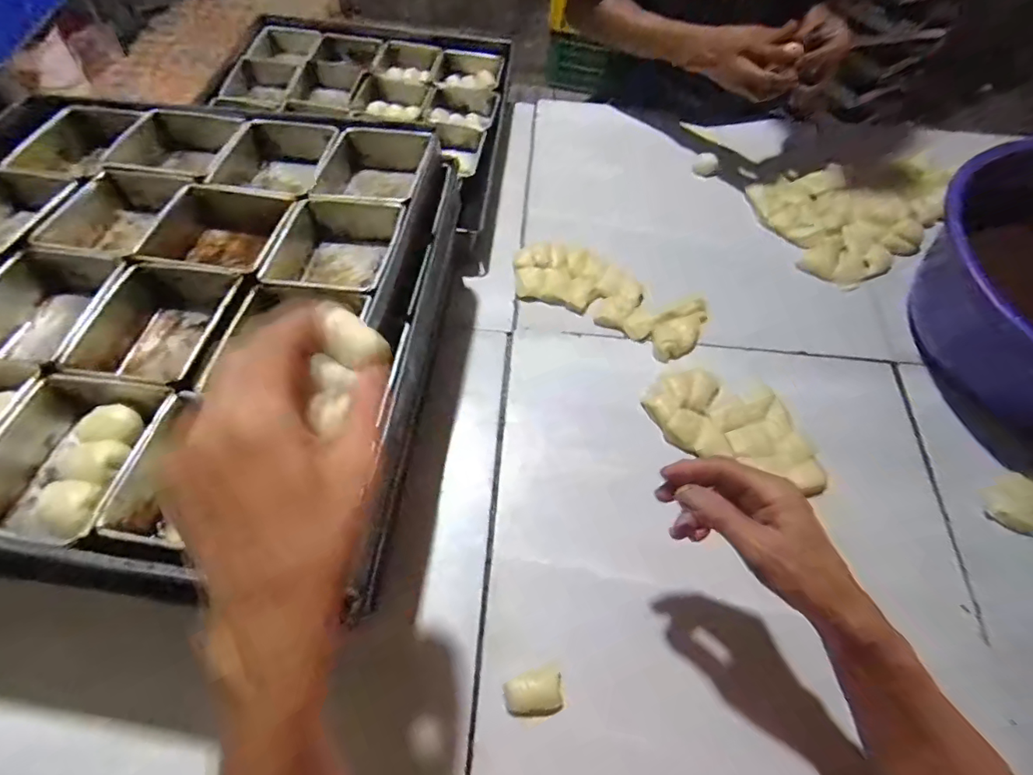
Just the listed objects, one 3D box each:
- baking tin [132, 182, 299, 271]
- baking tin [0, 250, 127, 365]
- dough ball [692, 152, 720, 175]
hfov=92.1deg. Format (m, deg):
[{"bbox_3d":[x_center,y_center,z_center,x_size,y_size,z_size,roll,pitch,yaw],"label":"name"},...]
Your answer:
[{"bbox_3d":[-0.261,-0.135,0.456,0.110,0.054,0.108,9,62,1],"label":"baking tin"},{"bbox_3d":[-0.386,-0.067,0.411,0.087,0.045,0.125,9,62,1],"label":"baking tin"},{"bbox_3d":[0.301,-0.351,0.796,0.038,0.032,0.034,23,63,8],"label":"dough ball"}]

